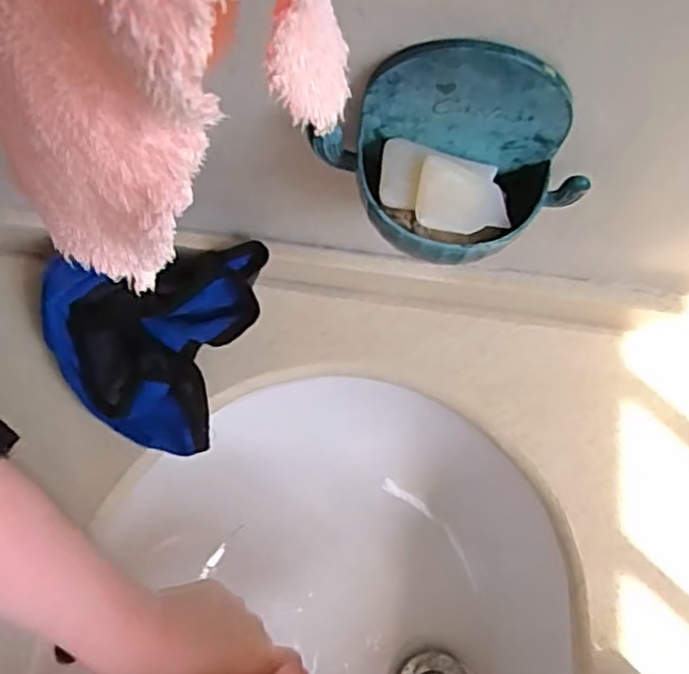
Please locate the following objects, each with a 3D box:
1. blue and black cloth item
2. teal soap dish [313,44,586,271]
[{"bbox_3d":[-0.124,0.011,0.473,0.142,0.034,0.129,-4,92,3],"label":"blue and black cloth item"},{"bbox_3d":[0.049,-0.074,0.312,0.128,0.087,0.062,5,73,1],"label":"teal soap dish"}]

